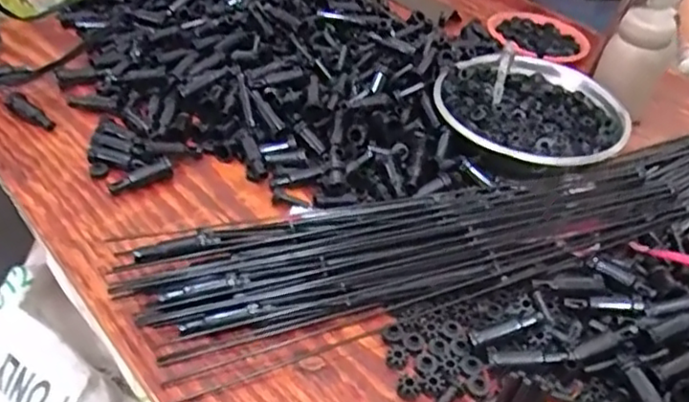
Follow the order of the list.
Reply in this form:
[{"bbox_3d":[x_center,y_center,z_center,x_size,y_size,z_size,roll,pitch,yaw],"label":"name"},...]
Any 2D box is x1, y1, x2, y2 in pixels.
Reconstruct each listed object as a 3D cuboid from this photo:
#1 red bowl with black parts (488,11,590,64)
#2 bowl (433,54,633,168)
[{"bbox_3d":[0.307,-0.258,1.044,0.153,0.033,0.165,4,40,-3],"label":"red bowl with black parts"},{"bbox_3d":[0.219,-0.108,0.778,0.214,0.055,0.197,1,44,-1],"label":"bowl"}]

